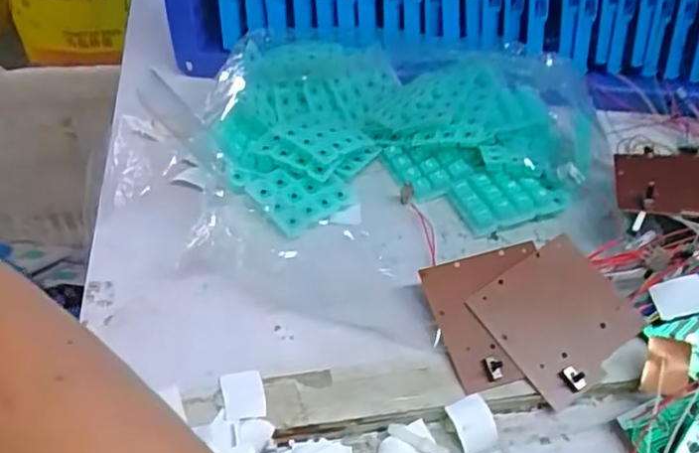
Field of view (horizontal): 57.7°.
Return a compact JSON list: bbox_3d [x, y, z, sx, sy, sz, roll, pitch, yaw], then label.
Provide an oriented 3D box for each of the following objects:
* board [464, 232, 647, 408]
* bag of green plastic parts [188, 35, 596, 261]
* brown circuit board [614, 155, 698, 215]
[{"bbox_3d":[0.115,0.049,0.347,0.072,0.006,0.071,-34,67,-15],"label":"board"},{"bbox_3d":[0.031,-0.073,0.443,0.272,0.057,0.168,-7,44,-9],"label":"bag of green plastic parts"},{"bbox_3d":[0.204,-0.030,0.397,0.070,0.010,0.075,2,31,18],"label":"brown circuit board"}]

